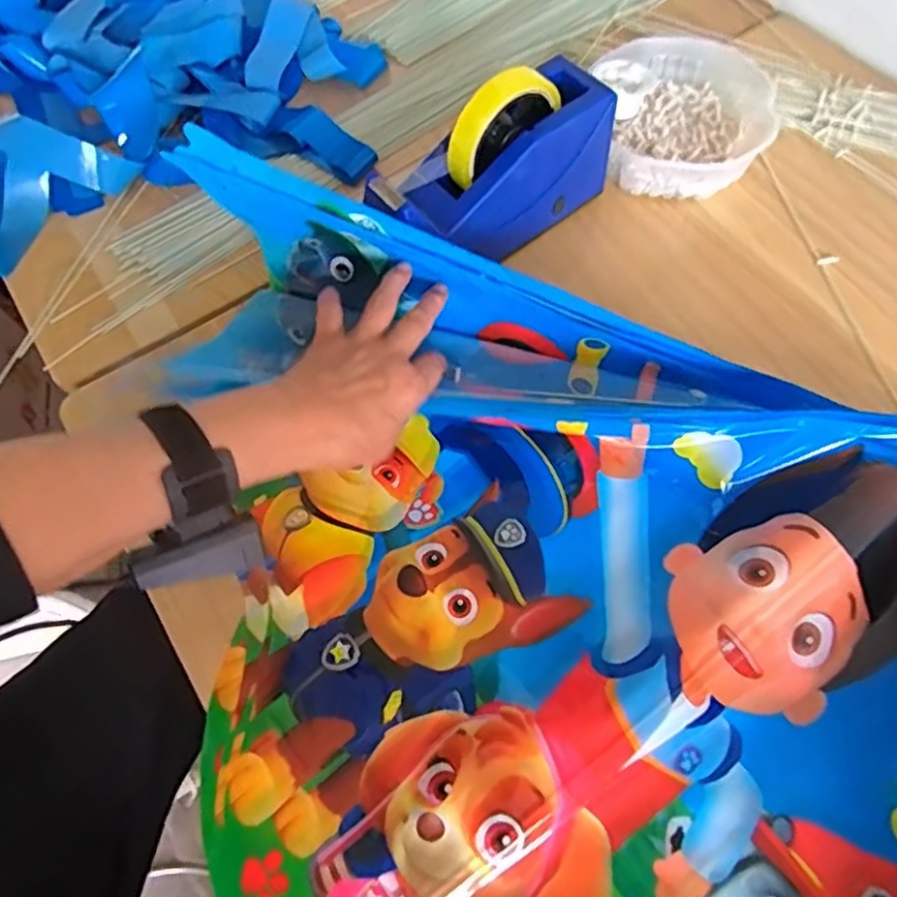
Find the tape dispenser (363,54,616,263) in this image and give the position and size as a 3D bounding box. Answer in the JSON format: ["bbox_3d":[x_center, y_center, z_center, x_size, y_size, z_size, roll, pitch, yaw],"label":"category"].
[{"bbox_3d":[0.034,-0.203,0.499,0.196,0.124,0.064,-38,68,-16],"label":"tape dispenser"}]

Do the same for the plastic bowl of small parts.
[{"bbox_3d":[0.201,-0.288,0.582,0.144,0.053,0.151,-1,63,1],"label":"plastic bowl of small parts"}]

